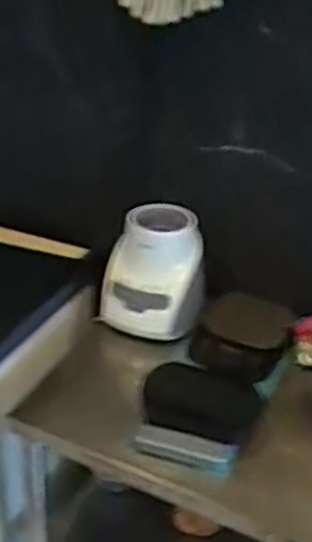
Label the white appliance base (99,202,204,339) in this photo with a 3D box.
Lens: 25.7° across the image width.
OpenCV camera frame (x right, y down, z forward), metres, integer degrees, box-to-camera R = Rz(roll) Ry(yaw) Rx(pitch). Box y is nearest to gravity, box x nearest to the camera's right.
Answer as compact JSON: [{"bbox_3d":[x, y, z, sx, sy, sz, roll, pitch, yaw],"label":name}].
[{"bbox_3d":[-0.010,-0.003,1.194,0.158,0.166,0.141,25,33,31],"label":"white appliance base"}]

